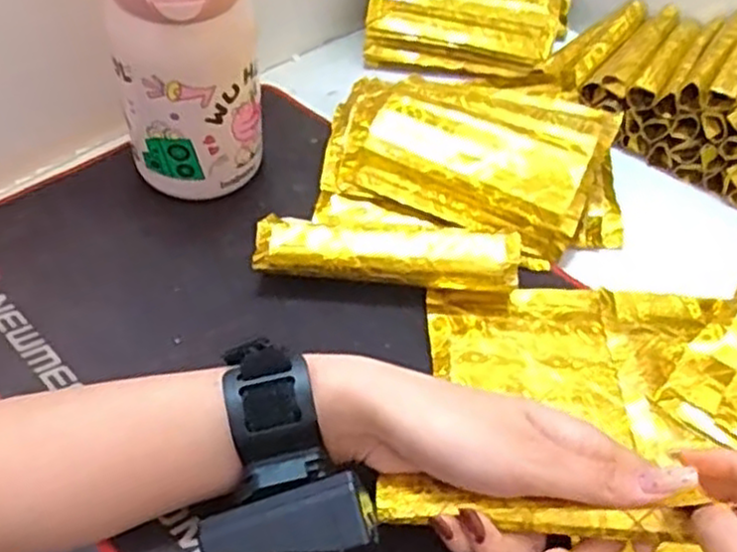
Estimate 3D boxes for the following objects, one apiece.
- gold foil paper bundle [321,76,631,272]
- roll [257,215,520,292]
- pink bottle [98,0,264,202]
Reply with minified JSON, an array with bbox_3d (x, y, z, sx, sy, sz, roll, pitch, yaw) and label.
[{"bbox_3d":[0.070,-0.075,0.480,0.189,0.054,0.108,11,48,9],"label":"gold foil paper bundle"},{"bbox_3d":[0.010,-0.010,0.430,0.148,0.037,0.031,3,47,2],"label":"roll"},{"bbox_3d":[-0.116,-0.148,0.447,0.079,0.196,0.135,-13,48,-13],"label":"pink bottle"}]

